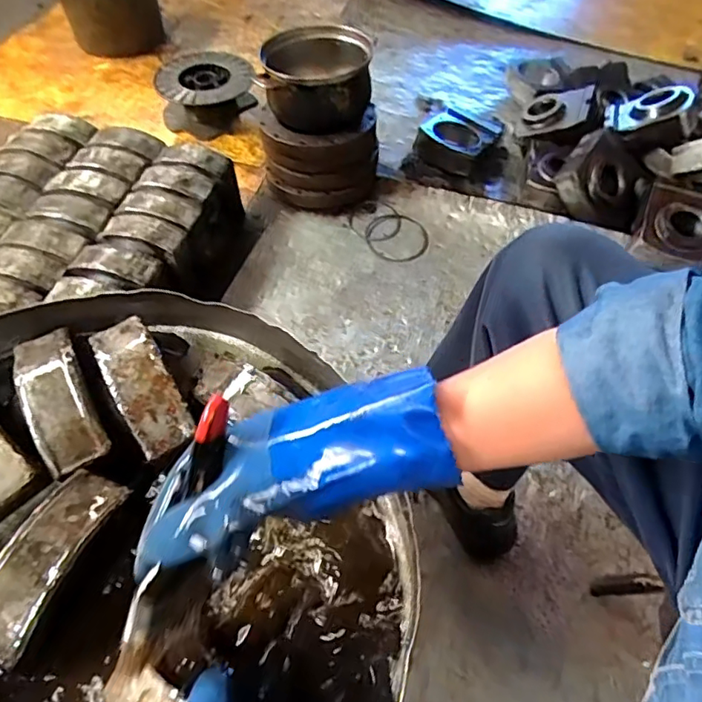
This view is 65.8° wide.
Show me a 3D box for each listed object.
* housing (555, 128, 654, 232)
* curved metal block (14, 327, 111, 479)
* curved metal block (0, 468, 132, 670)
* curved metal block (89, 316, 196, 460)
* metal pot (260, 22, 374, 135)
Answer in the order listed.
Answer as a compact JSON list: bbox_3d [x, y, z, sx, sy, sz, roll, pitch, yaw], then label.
[{"bbox_3d":[0.567,-0.382,1.219,0.182,0.168,0.124,20,60,17],"label":"housing"},{"bbox_3d":[-0.301,0.044,0.556,0.060,0.034,0.164,-24,60,-18],"label":"curved metal block"},{"bbox_3d":[-0.266,0.178,0.471,0.061,0.030,0.158,19,56,11],"label":"curved metal block"},{"bbox_3d":[-0.219,0.030,0.564,0.060,0.034,0.159,-26,60,-19],"label":"curved metal block"},{"bbox_3d":[-0.071,-0.583,1.164,0.228,0.160,0.211,-2,55,-4],"label":"metal pot"}]

